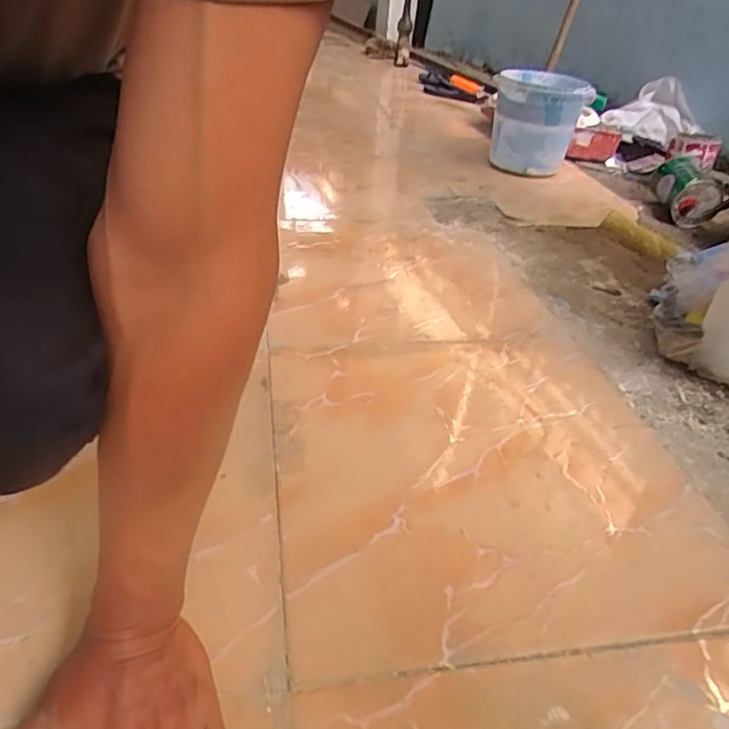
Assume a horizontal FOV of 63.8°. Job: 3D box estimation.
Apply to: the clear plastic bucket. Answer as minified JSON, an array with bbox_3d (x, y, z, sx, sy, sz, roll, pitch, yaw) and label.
[{"bbox_3d":[0.398,-0.564,1.384,0.200,0.205,0.172,15,36,12],"label":"clear plastic bucket"}]

